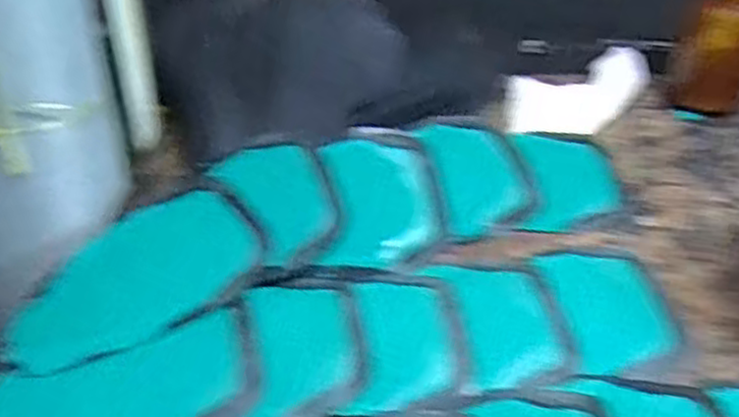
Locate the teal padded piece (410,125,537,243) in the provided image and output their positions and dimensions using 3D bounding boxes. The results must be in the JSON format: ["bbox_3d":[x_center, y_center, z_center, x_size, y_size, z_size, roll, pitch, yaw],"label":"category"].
[{"bbox_3d":[0.075,-0.022,0.521,0.068,0.007,0.089,-7,62,-12],"label":"teal padded piece"}]

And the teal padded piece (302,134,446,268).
[{"bbox_3d":[0.011,-0.008,0.501,0.081,0.008,0.098,1,64,-11],"label":"teal padded piece"}]

